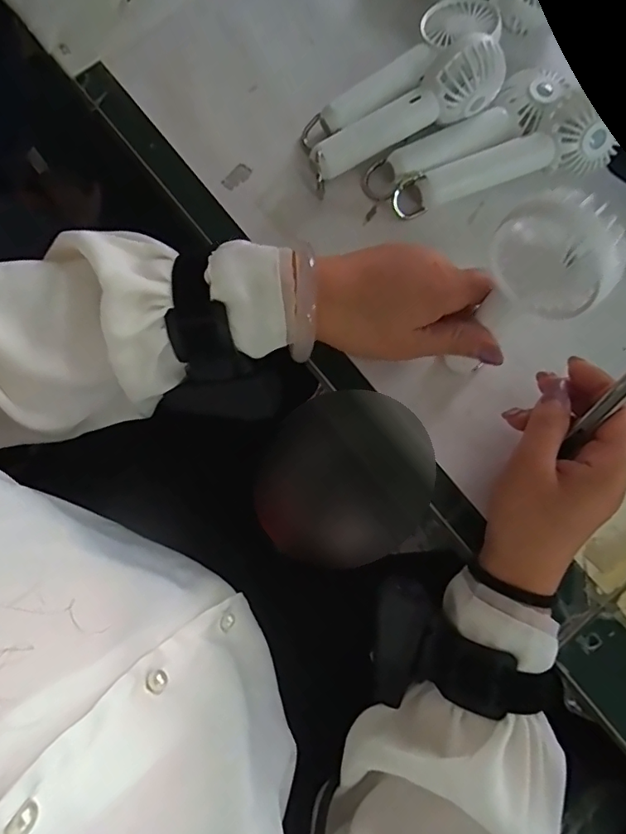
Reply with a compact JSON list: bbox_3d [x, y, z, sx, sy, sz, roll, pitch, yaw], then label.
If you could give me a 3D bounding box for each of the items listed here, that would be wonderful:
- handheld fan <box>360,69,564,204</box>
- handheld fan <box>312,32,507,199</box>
[{"bbox_3d":[0.112,-0.202,0.371,0.154,0.034,0.043,-31,81,-7],"label":"handheld fan"},{"bbox_3d":[0.064,-0.213,0.362,0.148,0.038,0.033,-28,81,9],"label":"handheld fan"}]

